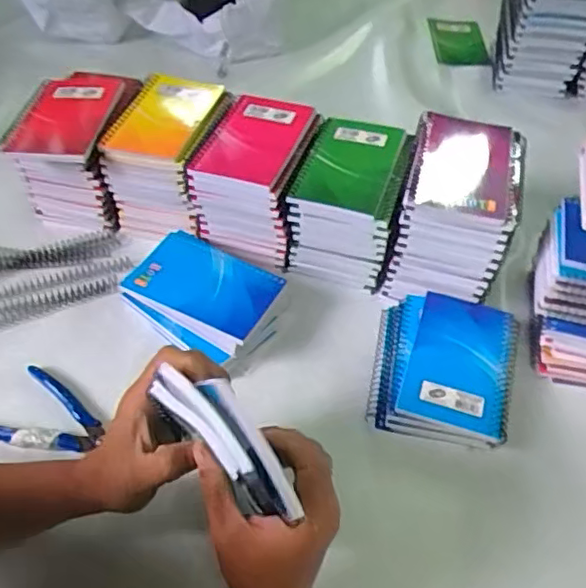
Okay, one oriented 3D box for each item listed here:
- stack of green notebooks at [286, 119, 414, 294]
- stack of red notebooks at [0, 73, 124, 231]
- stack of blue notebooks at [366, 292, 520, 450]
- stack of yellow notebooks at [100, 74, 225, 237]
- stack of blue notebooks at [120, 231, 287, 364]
[{"bbox_3d":[0.057,-0.095,0.599,0.094,0.099,0.135,12,54,10],"label":"stack of green notebooks"},{"bbox_3d":[-0.224,-0.150,0.636,0.108,0.103,0.135,4,53,4],"label":"stack of red notebooks"},{"bbox_3d":[0.131,0.060,0.524,0.115,0.031,0.133,10,54,9],"label":"stack of blue notebooks"},{"bbox_3d":[-0.125,-0.145,0.626,0.088,0.109,0.135,8,53,7],"label":"stack of yellow notebooks"},{"bbox_3d":[-0.082,-0.002,0.556,0.127,0.032,0.100,28,58,20],"label":"stack of blue notebooks"}]

